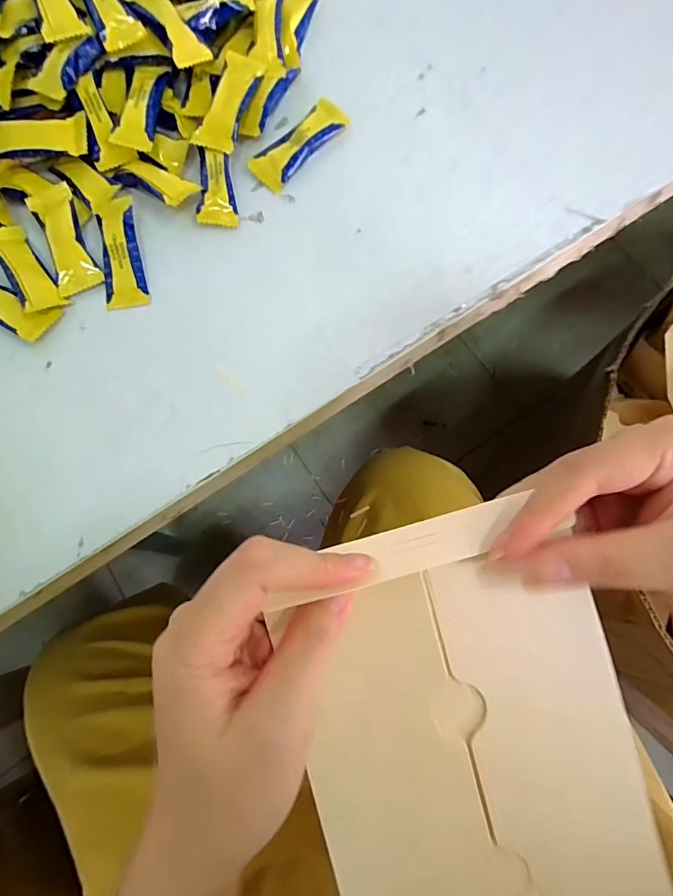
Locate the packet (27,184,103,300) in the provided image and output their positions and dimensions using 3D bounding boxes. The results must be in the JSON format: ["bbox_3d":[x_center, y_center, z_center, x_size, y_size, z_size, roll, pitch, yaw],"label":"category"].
[{"bbox_3d":[-0.163,-0.126,0.275,0.027,0.008,0.063,-22,75,-3],"label":"packet"}]

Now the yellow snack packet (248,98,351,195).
[{"bbox_3d":[-0.023,-0.194,0.293,0.025,0.008,0.070,42,81,12],"label":"yellow snack packet"}]

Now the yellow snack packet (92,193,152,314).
[{"bbox_3d":[-0.129,-0.118,0.275,0.025,0.012,0.069,-10,75,0],"label":"yellow snack packet"}]

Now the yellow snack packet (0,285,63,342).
[{"bbox_3d":[-0.199,-0.086,0.270,0.069,0.009,0.025,26,78,9],"label":"yellow snack packet"}]

